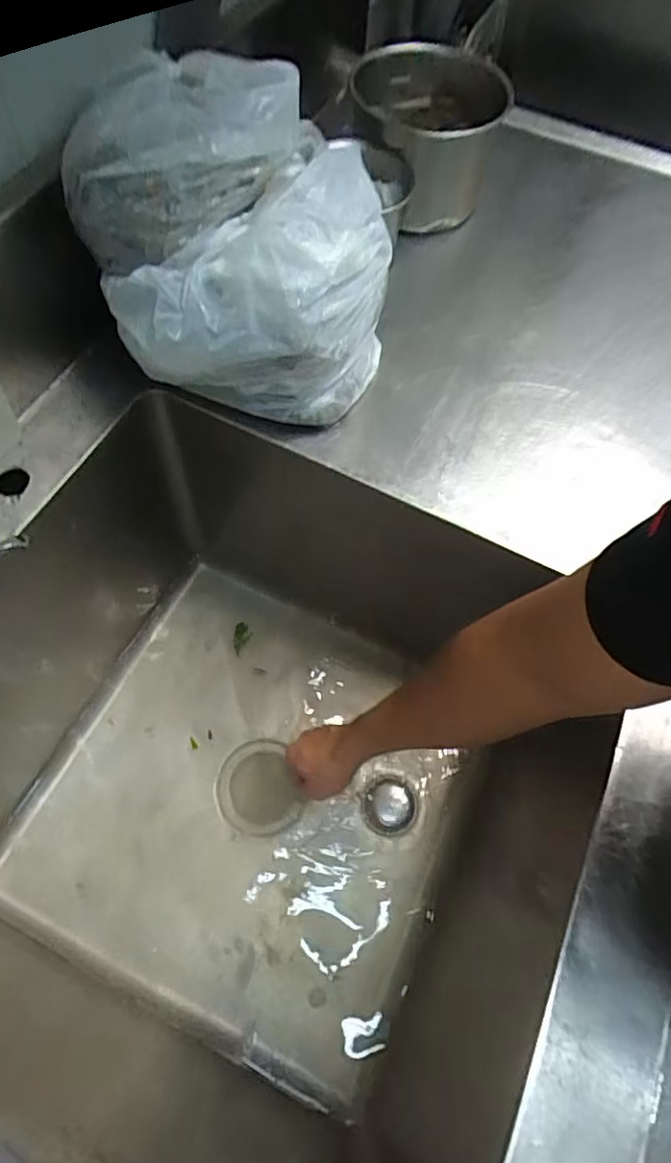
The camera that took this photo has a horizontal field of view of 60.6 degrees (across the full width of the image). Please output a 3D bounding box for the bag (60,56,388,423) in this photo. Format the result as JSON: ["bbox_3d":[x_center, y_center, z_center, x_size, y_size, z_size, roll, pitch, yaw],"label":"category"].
[{"bbox_3d":[-0.077,-0.268,0.494,0.245,0.215,0.206,4,64,-2],"label":"bag"}]

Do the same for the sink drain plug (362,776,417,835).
[{"bbox_3d":[0.068,0.288,0.737,0.068,0.012,0.064,1,65,-3],"label":"sink drain plug"}]

